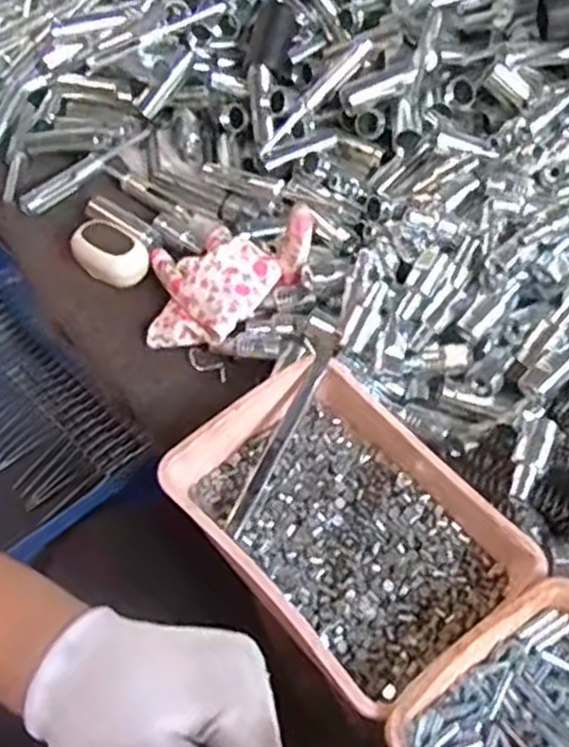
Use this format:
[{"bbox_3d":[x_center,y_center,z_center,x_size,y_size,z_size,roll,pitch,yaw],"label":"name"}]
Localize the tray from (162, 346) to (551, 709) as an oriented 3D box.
[{"bbox_3d":[0.037,0.087,0.458,0.143,0.047,0.194,-35,62,-24],"label":"tray"}]

